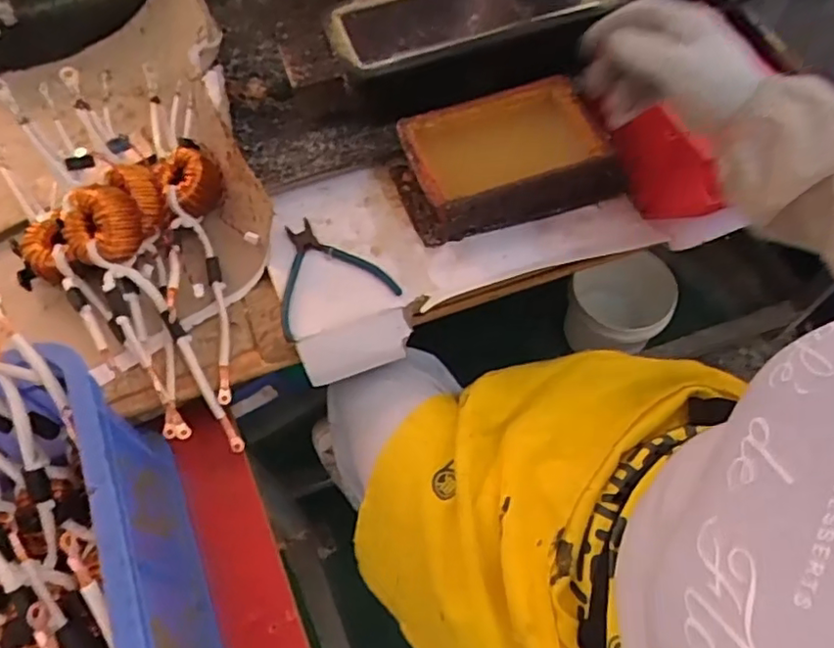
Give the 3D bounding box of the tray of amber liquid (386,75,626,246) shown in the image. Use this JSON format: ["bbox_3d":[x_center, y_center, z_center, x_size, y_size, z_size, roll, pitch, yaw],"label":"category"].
[{"bbox_3d":[0.095,-0.177,0.679,0.228,0.075,0.136,-14,62,-6],"label":"tray of amber liquid"}]

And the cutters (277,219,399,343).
[{"bbox_3d":[-0.103,-0.061,0.668,0.128,0.009,0.132,-23,63,-10],"label":"cutters"}]

